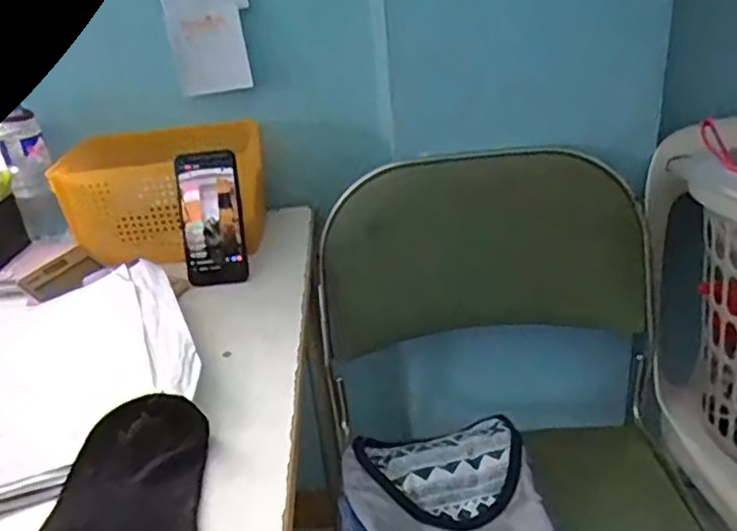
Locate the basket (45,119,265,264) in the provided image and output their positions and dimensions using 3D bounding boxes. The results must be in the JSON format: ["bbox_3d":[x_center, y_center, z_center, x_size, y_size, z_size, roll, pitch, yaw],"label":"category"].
[{"bbox_3d":[-0.276,-0.102,0.913,0.253,0.139,0.145,-8,27,-6],"label":"basket"}]

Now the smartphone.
[{"bbox_3d":[-0.194,-0.058,0.810,0.075,0.163,0.015,-6,7,-1],"label":"smartphone"}]

